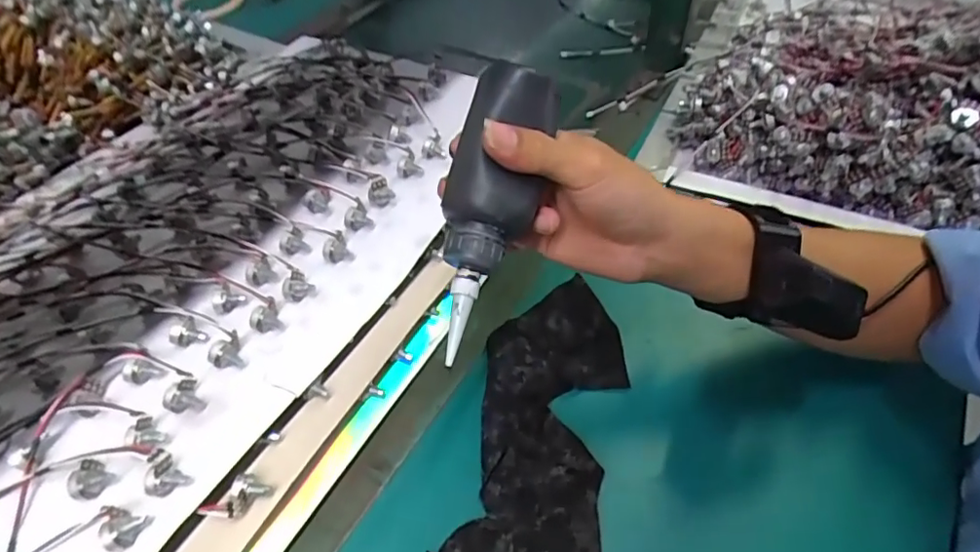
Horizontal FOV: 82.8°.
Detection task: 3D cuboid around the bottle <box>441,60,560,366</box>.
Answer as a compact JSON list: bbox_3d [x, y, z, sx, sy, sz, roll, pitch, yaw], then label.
[{"bbox_3d":[-0.003,-0.032,0.268,0.042,0.034,0.141,14,85,13],"label":"bottle"}]

